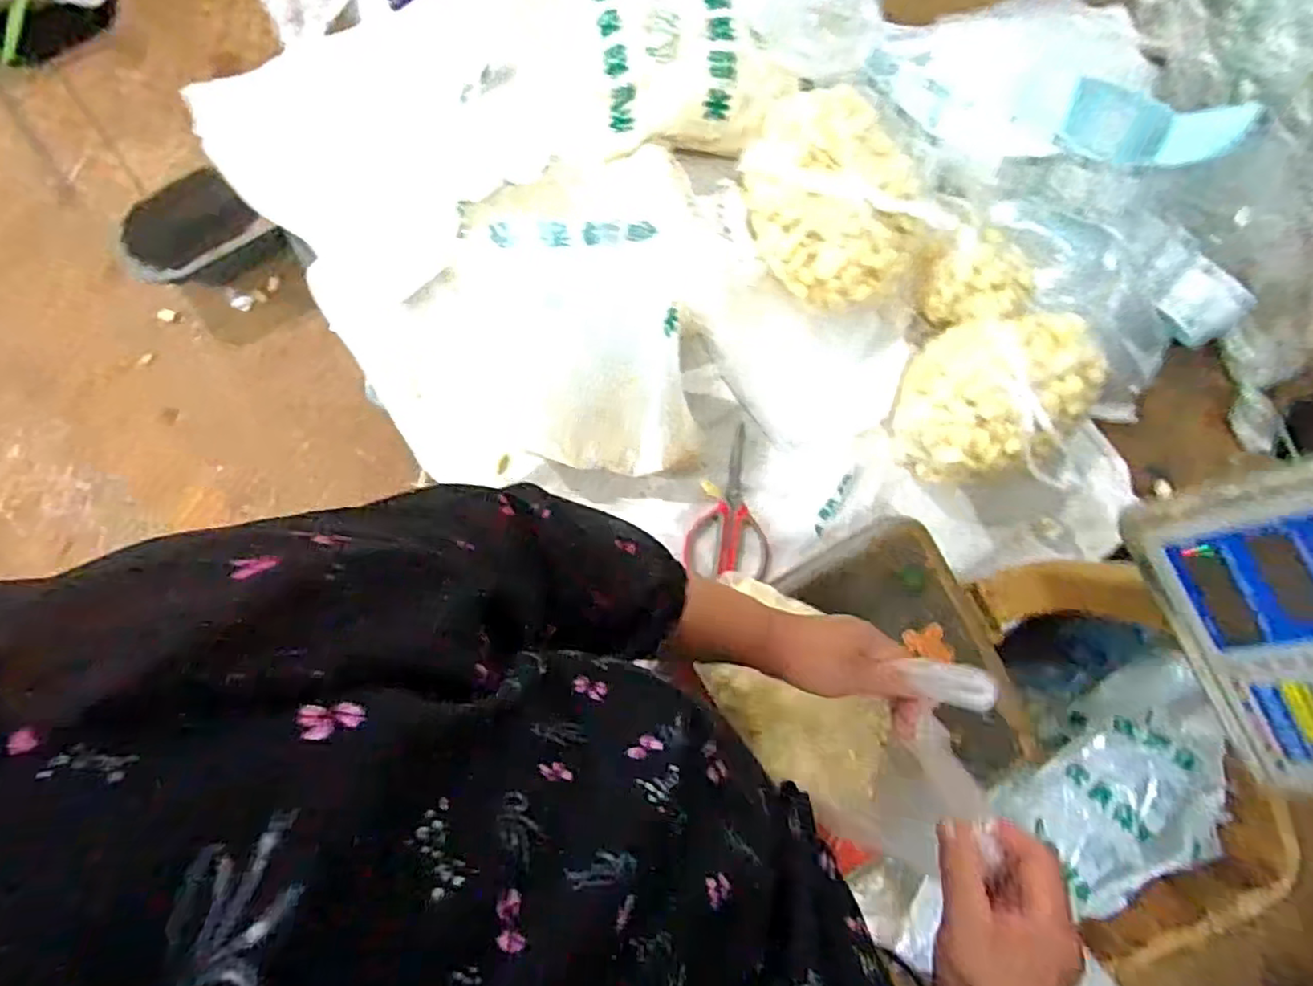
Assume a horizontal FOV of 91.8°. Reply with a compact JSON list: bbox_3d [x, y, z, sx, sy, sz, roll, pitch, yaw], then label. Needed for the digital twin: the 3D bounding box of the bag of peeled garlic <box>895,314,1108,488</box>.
[{"bbox_3d":[0.370,-0.103,0.718,0.189,0.115,0.181,5,87,-7],"label":"bag of peeled garlic"}]

